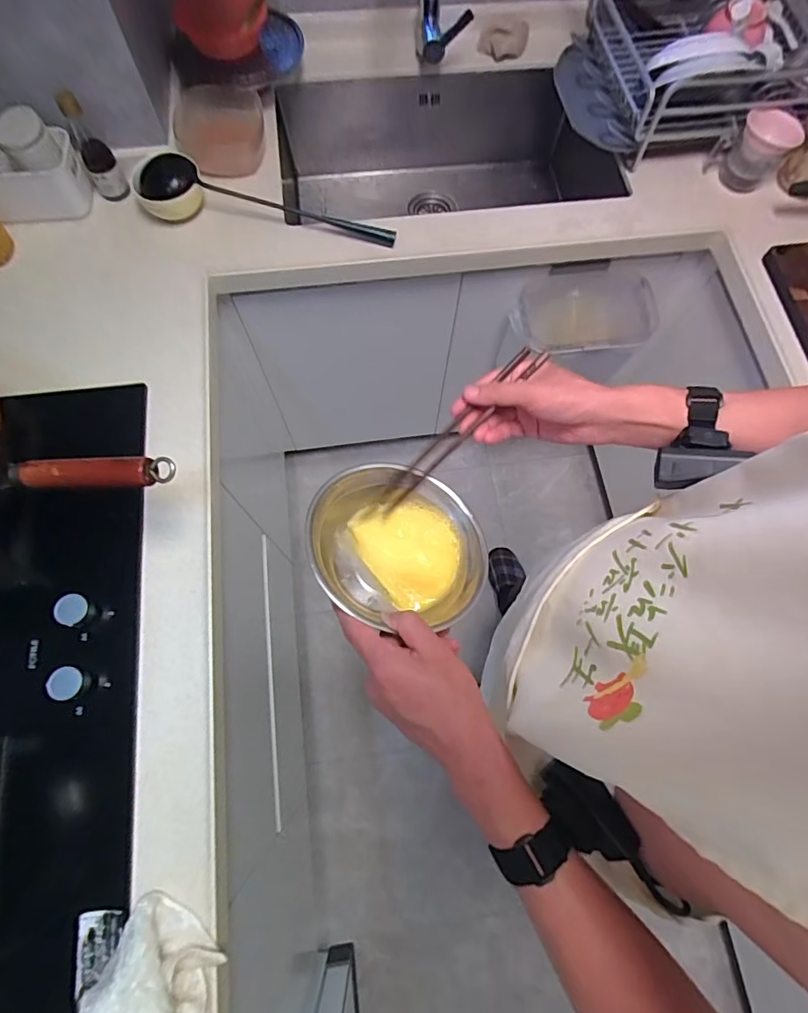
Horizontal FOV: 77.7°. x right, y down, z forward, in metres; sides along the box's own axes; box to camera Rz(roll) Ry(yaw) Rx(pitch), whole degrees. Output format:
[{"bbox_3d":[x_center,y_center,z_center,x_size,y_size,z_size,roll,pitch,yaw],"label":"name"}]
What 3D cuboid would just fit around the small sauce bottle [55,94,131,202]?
[{"bbox_3d":[-0.530,-0.609,0.842,0.055,0.155,0.067,-28,74,-10],"label":"small sauce bottle"}]

